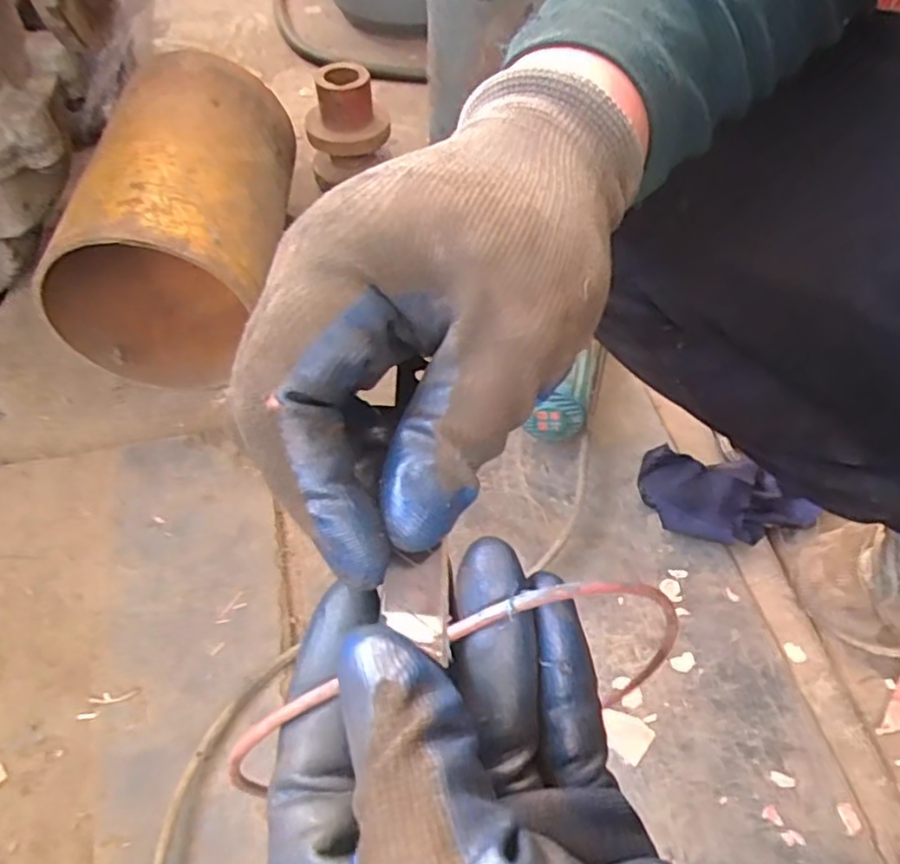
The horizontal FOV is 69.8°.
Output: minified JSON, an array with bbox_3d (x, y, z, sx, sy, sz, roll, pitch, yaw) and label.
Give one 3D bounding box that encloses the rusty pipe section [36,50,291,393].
[{"bbox_3d":[-0.306,-0.242,0.776,0.209,0.254,0.351,0,55,0],"label":"rusty pipe section"}]

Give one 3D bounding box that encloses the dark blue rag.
[{"bbox_3d":[0.276,0.062,0.620,0.183,0.058,0.084,11,53,-18],"label":"dark blue rag"}]

